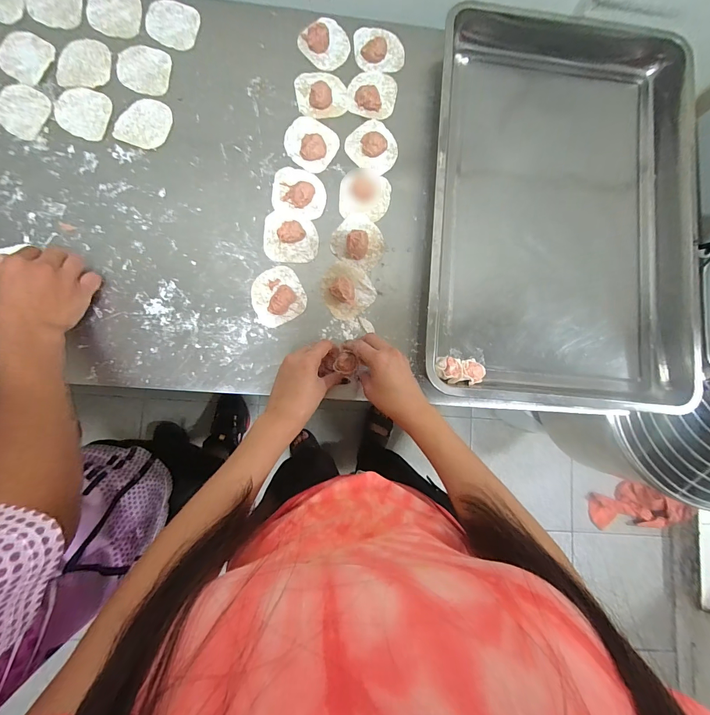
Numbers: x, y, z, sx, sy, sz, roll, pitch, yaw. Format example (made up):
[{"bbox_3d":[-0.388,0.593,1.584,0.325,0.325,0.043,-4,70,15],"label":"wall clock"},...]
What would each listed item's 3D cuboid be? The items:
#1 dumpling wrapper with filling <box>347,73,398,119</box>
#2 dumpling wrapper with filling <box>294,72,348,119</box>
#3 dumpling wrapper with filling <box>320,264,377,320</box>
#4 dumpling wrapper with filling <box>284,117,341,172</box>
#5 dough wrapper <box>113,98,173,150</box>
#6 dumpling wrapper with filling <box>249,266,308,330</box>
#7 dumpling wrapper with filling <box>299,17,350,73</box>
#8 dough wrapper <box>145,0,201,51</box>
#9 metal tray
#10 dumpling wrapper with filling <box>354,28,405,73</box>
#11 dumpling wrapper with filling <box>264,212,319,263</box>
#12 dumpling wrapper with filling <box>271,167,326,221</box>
[{"bbox_3d":[0.029,-0.413,0.537,0.071,0.020,0.079,15,83,-4],"label":"dumpling wrapper with filling"},{"bbox_3d":[-0.050,-0.406,0.528,0.076,0.023,0.073,-10,86,-7],"label":"dumpling wrapper with filling"},{"bbox_3d":[-0.010,-0.100,0.500,0.070,0.026,0.077,-27,88,-8],"label":"dumpling wrapper with filling"},{"bbox_3d":[-0.067,-0.325,0.518,0.079,0.023,0.075,1,84,-6],"label":"dumpling wrapper with filling"},{"bbox_3d":[-0.305,-0.342,0.508,0.068,0.004,0.076,19,83,-4],"label":"dough wrapper"},{"bbox_3d":[-0.112,-0.090,0.492,0.073,0.020,0.076,1,84,-6],"label":"dumpling wrapper with filling"},{"bbox_3d":[-0.045,-0.491,0.538,0.073,0.018,0.078,1,84,-6],"label":"dumpling wrapper with filling"},{"bbox_3d":[-0.276,-0.506,0.526,0.076,0.004,0.077,1,84,-6],"label":"dough wrapper"},{"bbox_3d":[0.306,-0.227,0.527,0.387,0.066,0.592,6,84,-5],"label":"metal tray"},{"bbox_3d":[0.039,-0.490,0.549,0.077,0.016,0.072,-1,85,-6],"label":"dumpling wrapper with filling"},{"bbox_3d":[-0.092,-0.175,0.499,0.077,0.025,0.069,2,84,-6],"label":"dumpling wrapper with filling"},{"bbox_3d":[-0.081,-0.244,0.509,0.077,0.021,0.074,1,84,-6],"label":"dumpling wrapper with filling"}]

